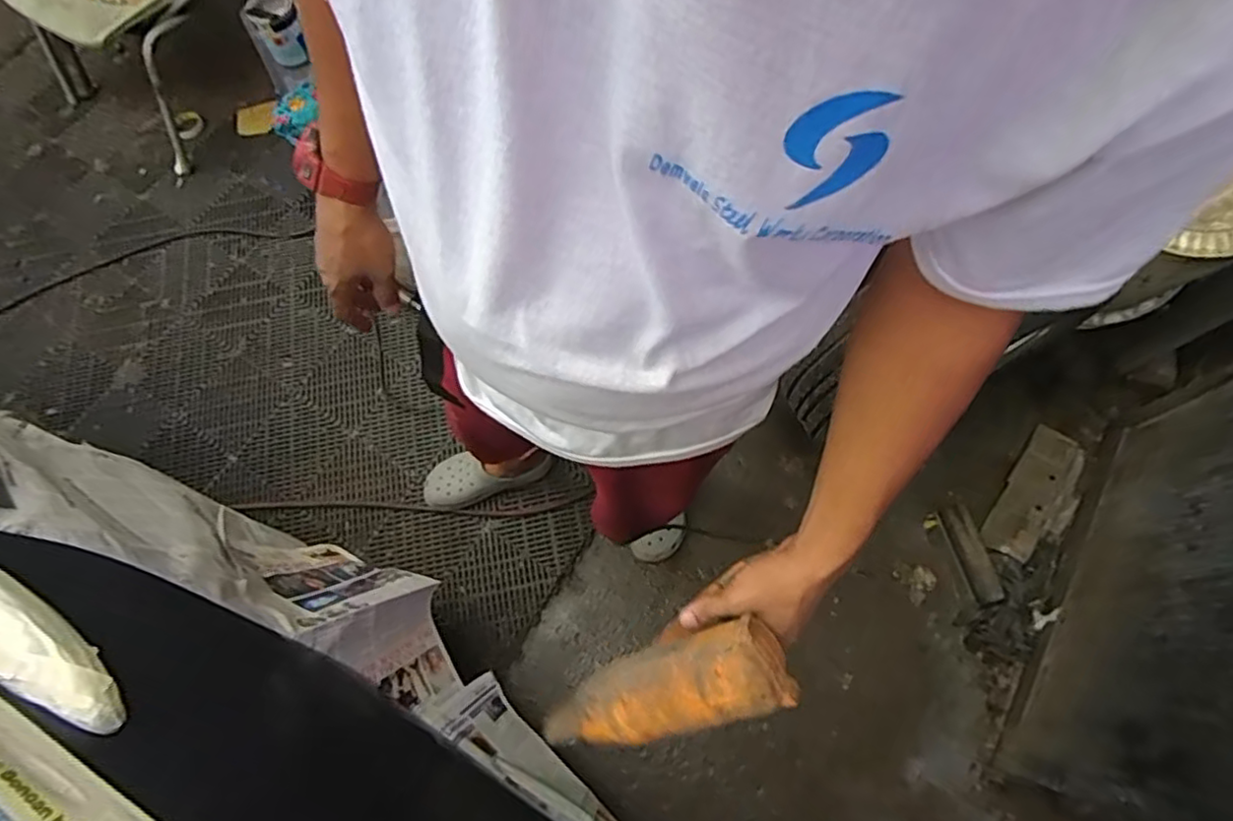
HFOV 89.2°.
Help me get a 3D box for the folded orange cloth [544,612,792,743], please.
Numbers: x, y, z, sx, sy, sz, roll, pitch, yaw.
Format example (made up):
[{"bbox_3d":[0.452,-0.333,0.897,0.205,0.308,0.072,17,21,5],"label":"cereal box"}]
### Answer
[{"bbox_3d":[0.027,0.237,0.524,0.228,0.052,0.069,-29,66,27],"label":"folded orange cloth"}]

